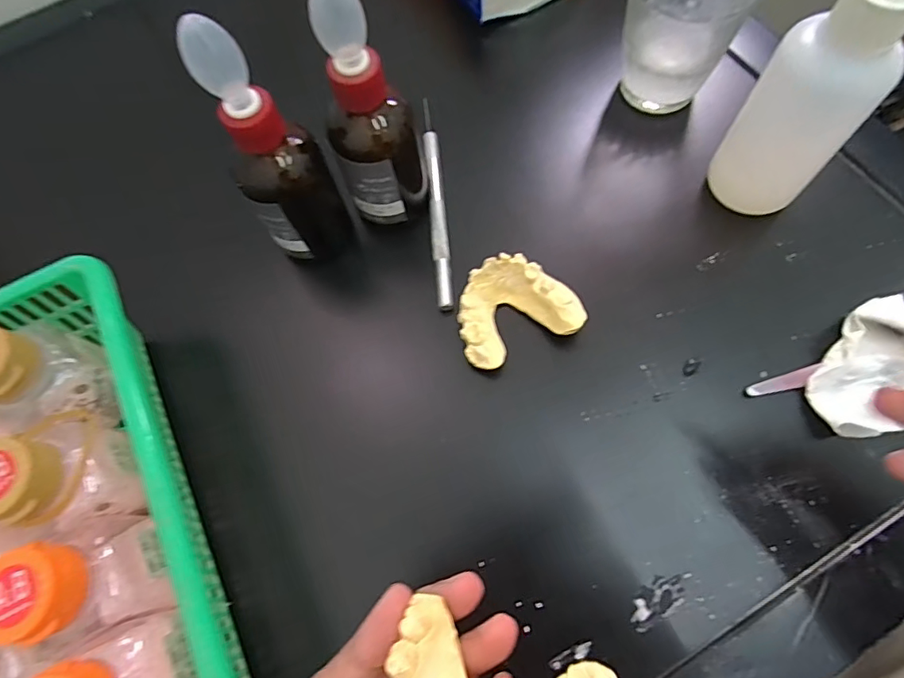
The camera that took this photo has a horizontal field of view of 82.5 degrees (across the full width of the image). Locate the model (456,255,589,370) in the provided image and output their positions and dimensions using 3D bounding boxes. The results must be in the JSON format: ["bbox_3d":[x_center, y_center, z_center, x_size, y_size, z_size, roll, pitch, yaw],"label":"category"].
[{"bbox_3d":[0.031,-0.017,0.262,0.060,0.017,0.049,-23,69,-5],"label":"model"}]

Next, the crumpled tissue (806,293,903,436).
[{"bbox_3d":[0.211,0.003,0.238,0.099,0.018,0.048,-33,71,-1],"label":"crumpled tissue"}]

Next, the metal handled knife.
[{"bbox_3d":[-0.009,-0.081,0.297,0.009,0.005,0.136,-6,69,2],"label":"metal handled knife"}]

